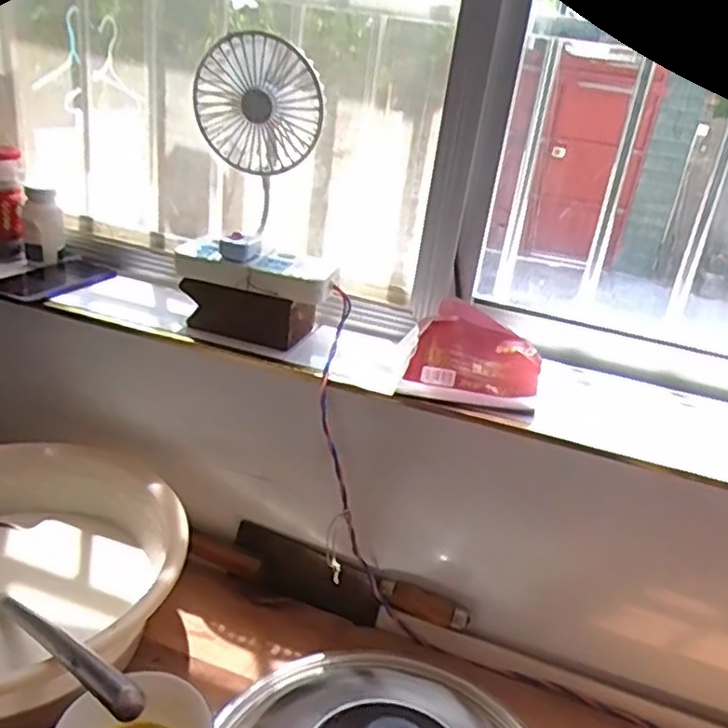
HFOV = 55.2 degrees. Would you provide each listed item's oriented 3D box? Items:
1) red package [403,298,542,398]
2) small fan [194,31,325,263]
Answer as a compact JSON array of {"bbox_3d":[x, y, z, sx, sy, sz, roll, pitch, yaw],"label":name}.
[{"bbox_3d":[0.120,-0.014,0.737,0.133,0.059,0.088,13,25,11],"label":"red package"},{"bbox_3d":[-0.119,-0.244,0.785,0.134,0.217,0.118,2,25,-12],"label":"small fan"}]

